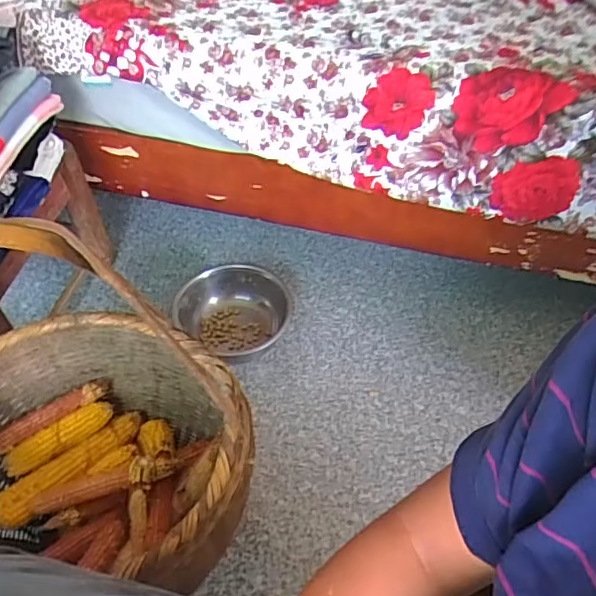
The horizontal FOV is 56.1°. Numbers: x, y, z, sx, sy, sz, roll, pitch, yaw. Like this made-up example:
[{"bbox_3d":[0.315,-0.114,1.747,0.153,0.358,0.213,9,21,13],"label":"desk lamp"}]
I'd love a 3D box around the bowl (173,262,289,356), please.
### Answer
[{"bbox_3d":[-0.122,0.024,1.112,0.204,0.090,0.185,15,50,12],"label":"bowl"}]

